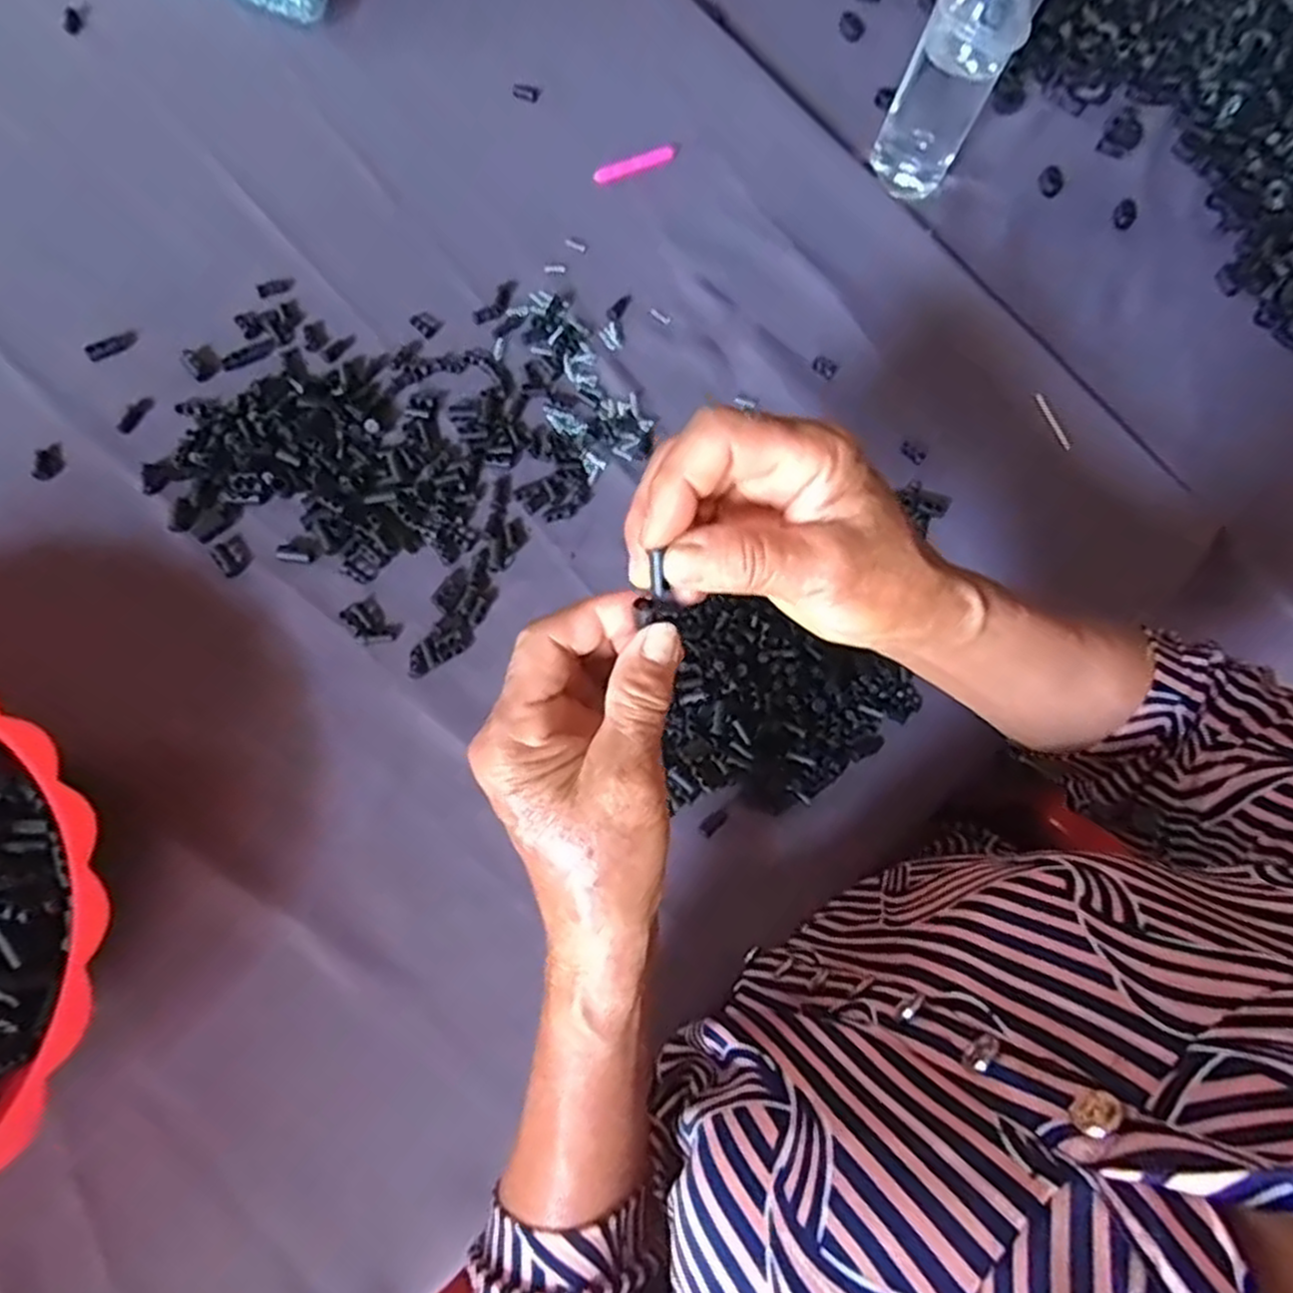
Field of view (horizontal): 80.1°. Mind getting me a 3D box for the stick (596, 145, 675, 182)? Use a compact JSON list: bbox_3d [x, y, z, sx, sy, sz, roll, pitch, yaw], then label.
[{"bbox_3d":[-0.008,-0.339,0.542,0.065,0.008,0.010,-28,72,-11],"label":"stick"}]

